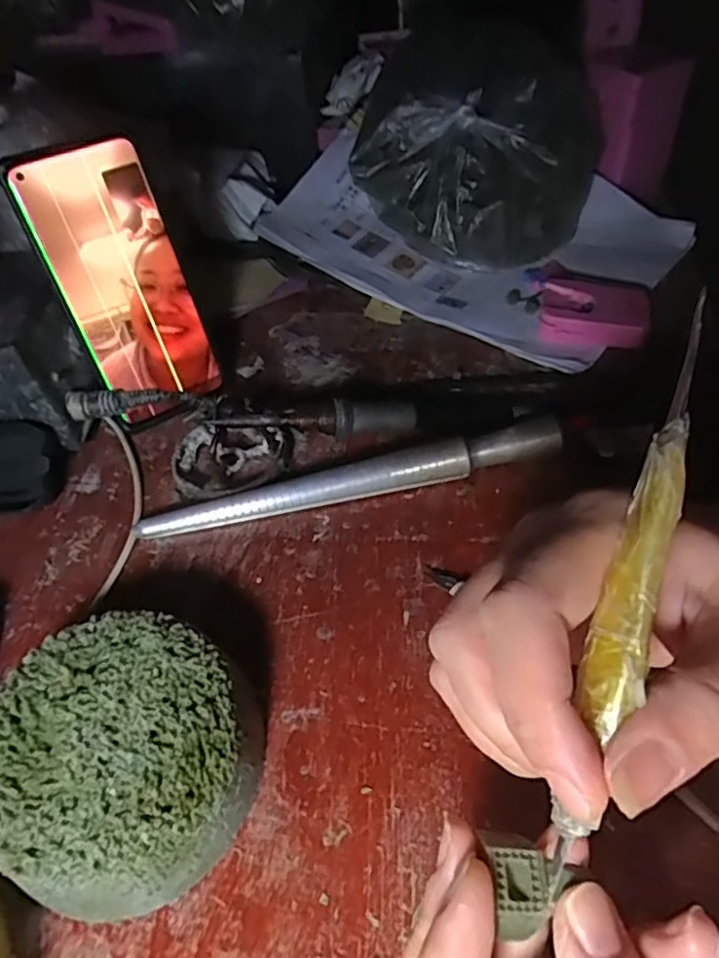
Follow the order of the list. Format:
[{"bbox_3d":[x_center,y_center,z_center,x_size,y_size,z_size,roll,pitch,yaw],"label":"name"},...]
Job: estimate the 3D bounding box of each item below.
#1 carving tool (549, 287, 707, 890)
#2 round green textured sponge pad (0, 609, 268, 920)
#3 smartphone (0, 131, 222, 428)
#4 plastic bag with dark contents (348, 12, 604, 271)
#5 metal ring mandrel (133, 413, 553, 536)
[{"bbox_3d":[0.064,0.029,0.151,0.010,0.017,0.139,14,91,15],"label":"carving tool"},{"bbox_3d":[-0.095,0.110,0.254,0.102,0.044,0.099,-2,50,2],"label":"round green textured sponge pad"},{"bbox_3d":[-0.137,-0.111,0.371,0.071,0.155,0.005,-27,34,-16],"label":"smartphone"},{"bbox_3d":[0.097,-0.272,0.511,0.175,0.136,0.195,8,51,10],"label":"plastic bag with dark contents"},{"bbox_3d":[-0.001,-0.001,0.356,0.240,0.025,0.020,-12,50,-7],"label":"metal ring mandrel"}]

